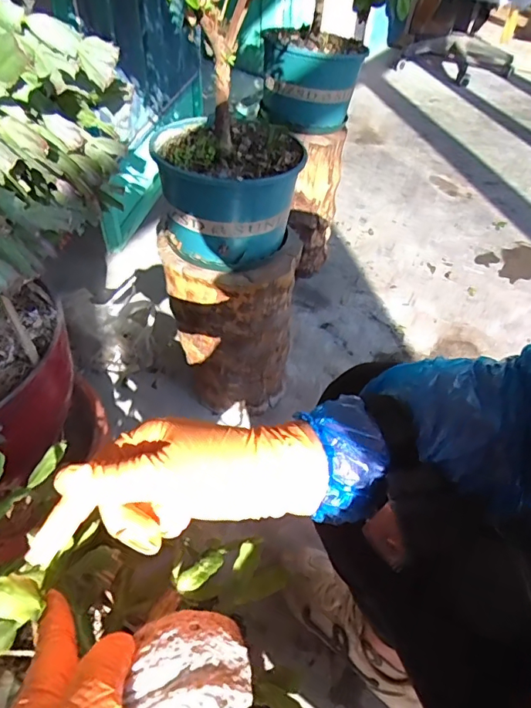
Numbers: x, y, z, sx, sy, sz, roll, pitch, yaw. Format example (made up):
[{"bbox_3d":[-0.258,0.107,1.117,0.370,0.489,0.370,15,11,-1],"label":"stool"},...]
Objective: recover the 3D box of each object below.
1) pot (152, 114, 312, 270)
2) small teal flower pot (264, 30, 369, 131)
[{"bbox_3d":[-0.050,-0.234,0.688,0.182,0.140,0.177,1,45,-1],"label":"pot"},{"bbox_3d":[0.087,-0.526,0.946,0.175,0.137,0.168,1,45,-1],"label":"small teal flower pot"}]

